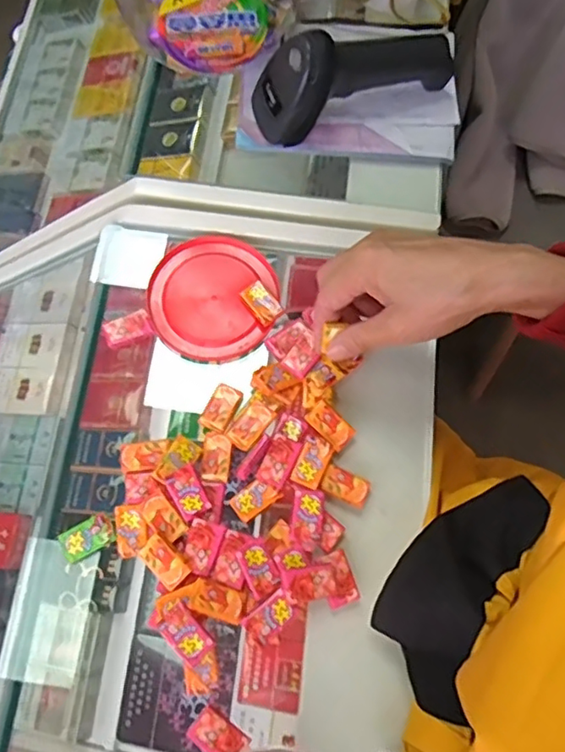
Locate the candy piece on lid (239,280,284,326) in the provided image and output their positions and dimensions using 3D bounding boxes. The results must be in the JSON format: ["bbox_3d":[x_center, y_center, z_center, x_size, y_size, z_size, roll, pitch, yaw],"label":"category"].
[{"bbox_3d":[-0.016,-0.058,0.460,0.020,0.009,0.034,-34,77,-12],"label":"candy piece on lid"}]

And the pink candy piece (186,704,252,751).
[{"bbox_3d":[-0.040,0.228,0.373,0.035,0.005,0.023,36,53,10],"label":"pink candy piece"}]

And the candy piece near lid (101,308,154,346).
[{"bbox_3d":[-0.120,-0.037,0.454,0.035,0.008,0.020,-28,76,-11],"label":"candy piece near lid"}]

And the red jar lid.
[{"bbox_3d":[-0.055,-0.062,0.471,0.101,0.011,0.099,1,72,-2],"label":"red jar lid"}]

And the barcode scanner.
[{"bbox_3d":[0.058,-0.261,0.496,0.171,0.068,0.059,-23,75,-9],"label":"barcode scanner"}]

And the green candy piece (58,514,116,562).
[{"bbox_3d":[-0.134,0.111,0.407,0.035,0.004,0.022,-27,75,-11],"label":"green candy piece"}]

